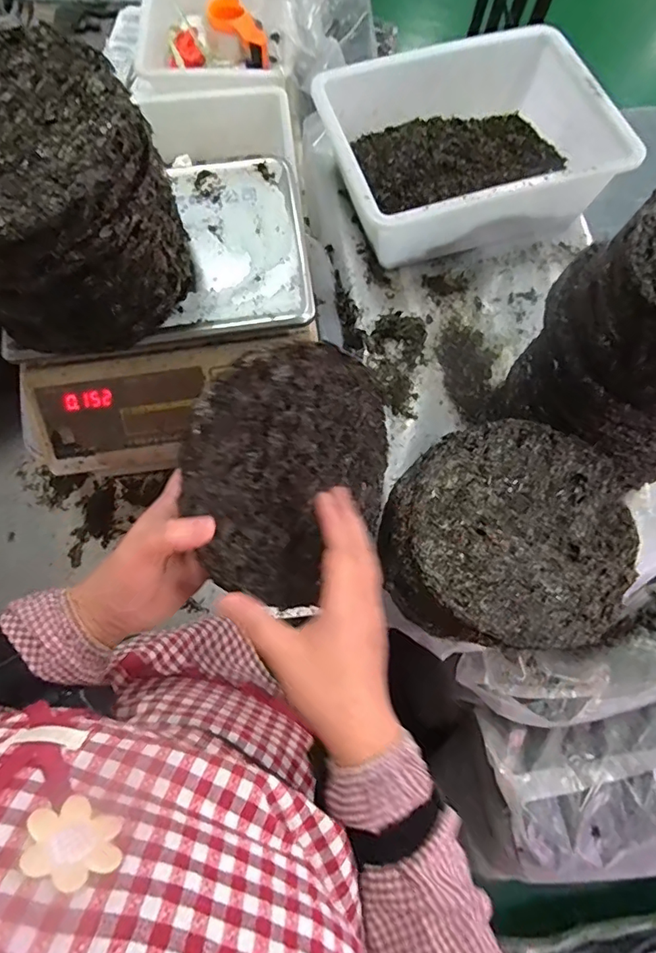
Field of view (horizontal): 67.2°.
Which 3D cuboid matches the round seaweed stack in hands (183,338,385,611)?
[{"bbox_3d":[-0.019,-0.006,0.385,0.194,0.017,0.186,-10,105,-42],"label":"round seaweed stack in hands"}]

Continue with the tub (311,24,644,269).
[{"bbox_3d":[0.182,-0.457,0.680,0.359,0.111,0.288,-15,74,-5],"label":"tub"}]

